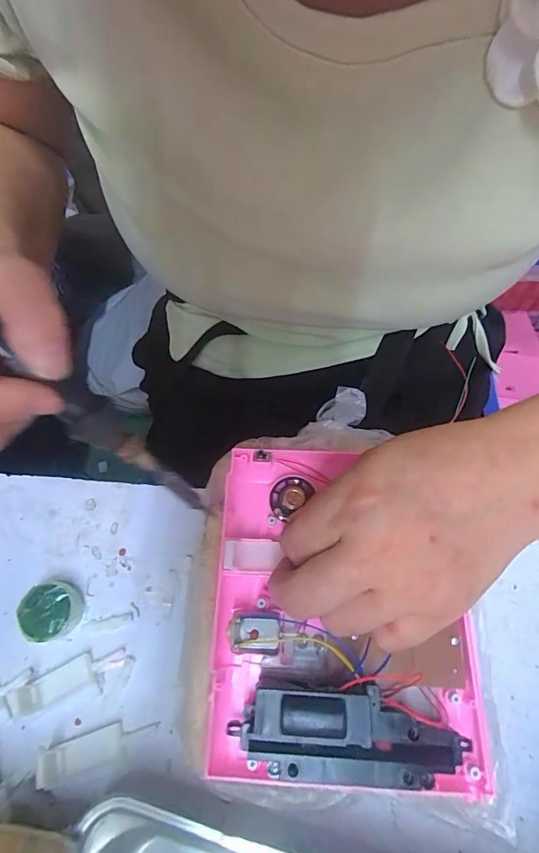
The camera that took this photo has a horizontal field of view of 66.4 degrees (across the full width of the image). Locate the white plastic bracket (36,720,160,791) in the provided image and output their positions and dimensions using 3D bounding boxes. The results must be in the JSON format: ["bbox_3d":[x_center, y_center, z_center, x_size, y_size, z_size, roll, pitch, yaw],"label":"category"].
[{"bbox_3d":[-0.095,0.178,0.227,0.065,0.005,0.018,-15,65,-6],"label":"white plastic bracket"}]

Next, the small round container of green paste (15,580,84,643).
[{"bbox_3d":[-0.133,0.112,0.251,0.031,0.017,0.032,-5,65,-2],"label":"small round container of green paste"}]

